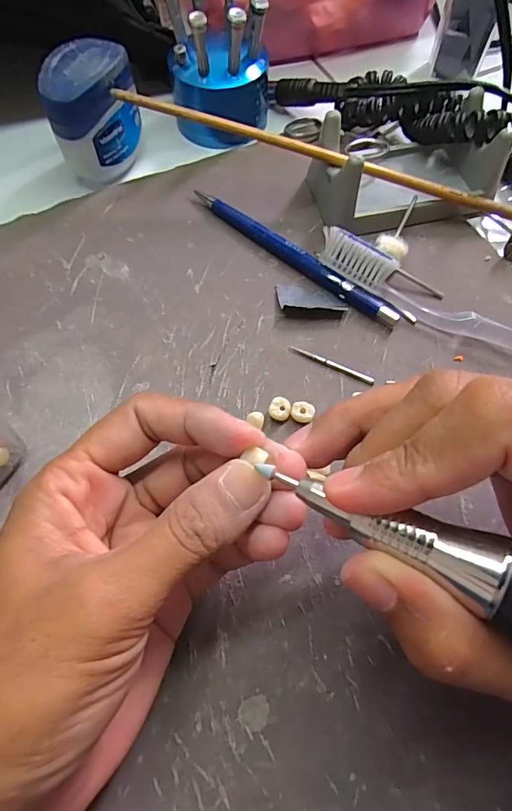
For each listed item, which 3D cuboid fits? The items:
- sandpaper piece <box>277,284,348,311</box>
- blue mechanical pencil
[{"bbox_3d":[0.029,-0.056,0.236,0.035,0.004,0.017,1,66,-1],"label":"sandpaper piece"},{"bbox_3d":[0.019,-0.080,0.243,0.131,0.010,0.012,35,69,13],"label":"blue mechanical pencil"}]

